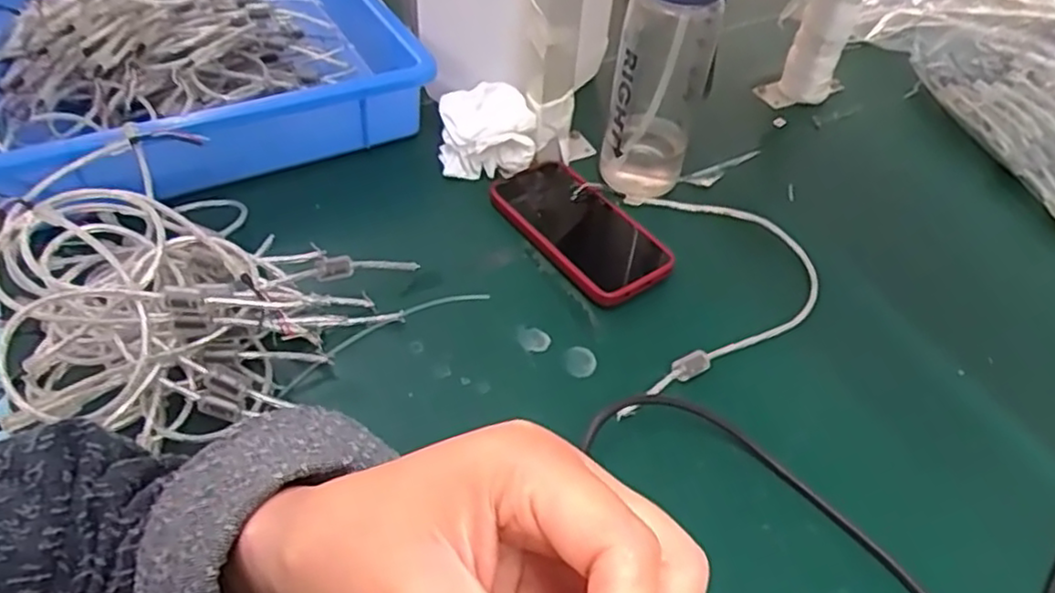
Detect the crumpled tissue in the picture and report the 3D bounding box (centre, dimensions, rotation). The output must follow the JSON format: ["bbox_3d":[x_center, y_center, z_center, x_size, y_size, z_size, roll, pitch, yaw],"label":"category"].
[{"bbox_3d":[-0.037,-0.149,0.640,0.085,0.066,0.047,-3,49,-7],"label":"crumpled tissue"}]

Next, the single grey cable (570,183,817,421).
[{"bbox_3d":[0.148,-0.008,0.577,0.196,0.016,0.232,-1,51,-9],"label":"single grey cable"}]

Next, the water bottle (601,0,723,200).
[{"bbox_3d":[0.114,-0.189,0.580,0.083,0.231,0.066,12,49,6],"label":"water bottle"}]

